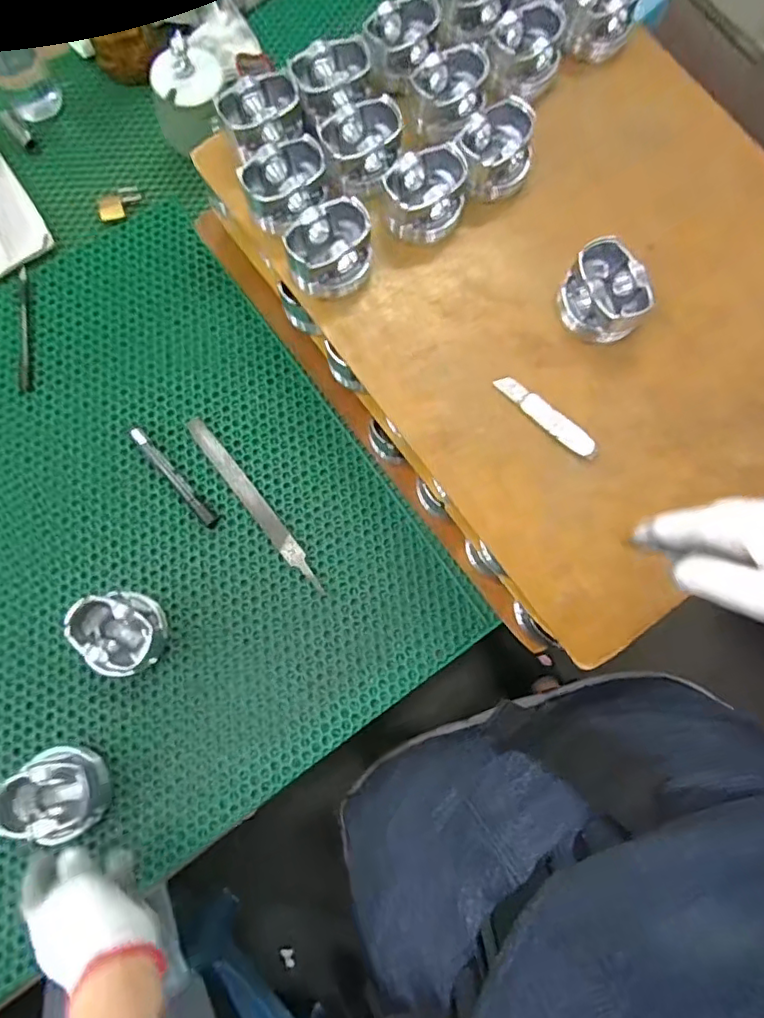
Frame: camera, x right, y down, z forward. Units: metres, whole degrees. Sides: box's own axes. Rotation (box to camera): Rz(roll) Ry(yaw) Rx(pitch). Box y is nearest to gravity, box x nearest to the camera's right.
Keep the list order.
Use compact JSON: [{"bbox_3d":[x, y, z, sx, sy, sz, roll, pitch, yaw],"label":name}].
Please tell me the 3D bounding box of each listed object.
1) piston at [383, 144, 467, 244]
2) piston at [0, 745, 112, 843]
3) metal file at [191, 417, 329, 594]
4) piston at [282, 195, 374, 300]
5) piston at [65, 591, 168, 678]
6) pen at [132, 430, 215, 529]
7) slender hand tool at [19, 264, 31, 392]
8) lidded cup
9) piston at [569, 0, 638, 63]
[{"bbox_3d":[0.041,-0.306,0.552,0.079,0.052,0.069,-4,78,-2],"label":"piston"},{"bbox_3d":[-0.305,0.264,0.530,0.087,0.053,0.071,9,79,0],"label":"piston"},{"bbox_3d":[-0.136,-0.006,0.609,0.020,0.006,0.232,-37,82,-8],"label":"metal file"},{"bbox_3d":[-0.049,-0.245,0.535,0.080,0.047,0.067,-32,80,-7],"label":"piston"},{"bbox_3d":[-0.262,0.118,0.565,0.085,0.051,0.074,34,80,5],"label":"piston"},{"bbox_3d":[-0.223,-0.036,0.609,0.015,0.012,0.138,-41,82,-9],"label":"pen"},{"bbox_3d":[-0.407,-0.205,0.645,0.012,0.007,0.150,-7,79,-3],"label":"slender hand tool"},{"bbox_3d":[-0.221,-0.479,0.660,0.082,0.107,0.093,11,78,2],"label":"lidded cup"},{"bbox_3d":[0.236,-0.532,0.611,0.070,0.054,0.070,0,77,-1],"label":"piston"}]

